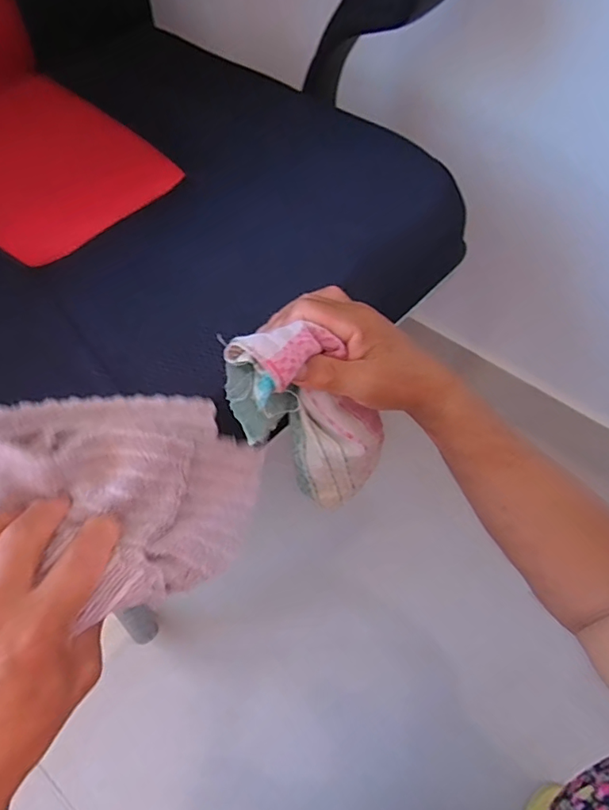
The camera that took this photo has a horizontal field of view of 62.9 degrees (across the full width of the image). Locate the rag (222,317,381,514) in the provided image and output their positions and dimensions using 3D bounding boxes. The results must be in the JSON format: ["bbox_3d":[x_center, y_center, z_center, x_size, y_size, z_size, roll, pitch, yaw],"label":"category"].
[{"bbox_3d":[0.000,0.006,0.342,0.054,0.149,0.067,5,51,44],"label":"rag"}]

